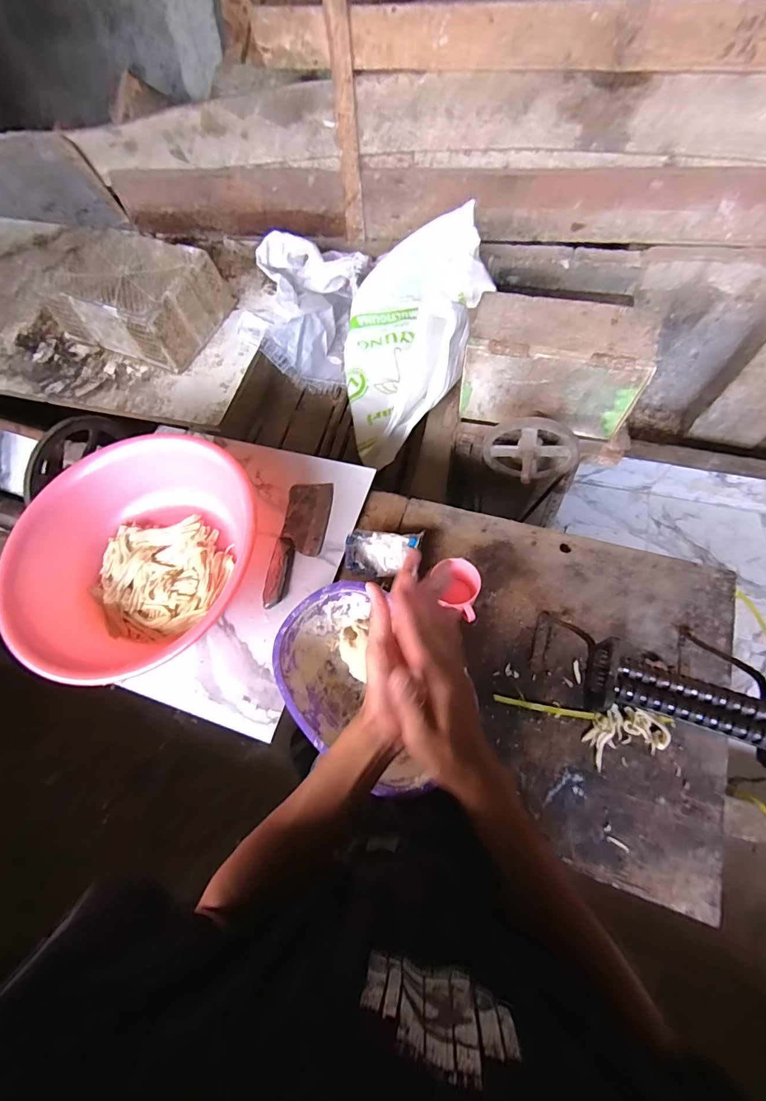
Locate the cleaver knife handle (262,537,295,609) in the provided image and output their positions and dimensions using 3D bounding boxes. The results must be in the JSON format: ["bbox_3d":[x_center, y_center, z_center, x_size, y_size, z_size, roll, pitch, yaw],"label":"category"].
[{"bbox_3d":[-0.175,0.037,0.749,0.040,0.016,0.126,3,64,5],"label":"cleaver knife handle"}]

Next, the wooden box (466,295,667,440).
[{"bbox_3d":[0.362,-0.388,0.949,0.353,0.229,0.132,15,66,10],"label":"wooden box"}]

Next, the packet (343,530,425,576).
[{"bbox_3d":[-0.002,0.005,0.741,0.123,0.037,0.079,8,65,7],"label":"packet"}]

